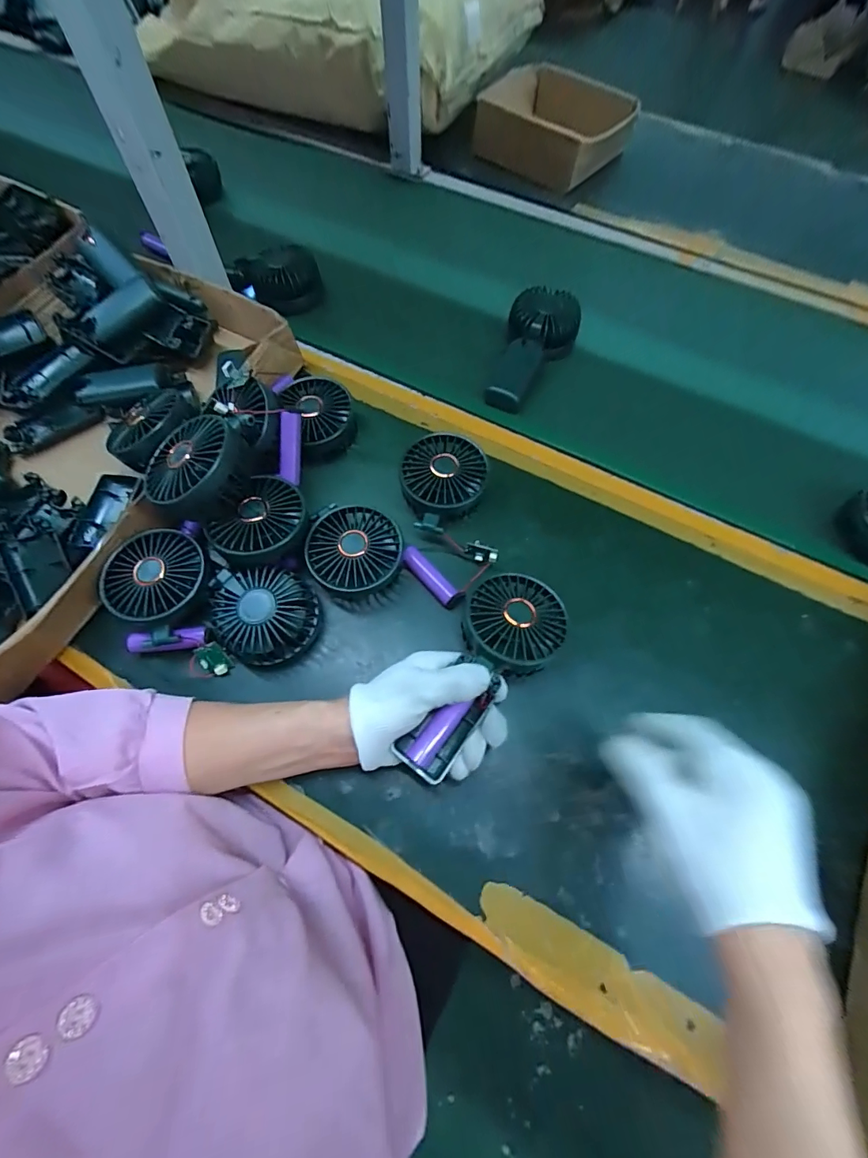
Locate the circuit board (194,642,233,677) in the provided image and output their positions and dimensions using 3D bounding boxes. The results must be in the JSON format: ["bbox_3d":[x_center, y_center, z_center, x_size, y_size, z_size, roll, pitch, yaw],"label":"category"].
[{"bbox_3d":[-0.194,0.071,0.394,0.025,0.032,0.004,-21,24,-5],"label":"circuit board"}]

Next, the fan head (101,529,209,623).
[{"bbox_3d":[-0.244,-0.001,0.398,0.083,0.033,0.084,0,65,-1],"label":"fan head"}]

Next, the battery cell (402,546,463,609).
[{"bbox_3d":[-0.003,-0.001,0.428,0.021,0.018,0.071,-40,72,-18],"label":"battery cell"}]

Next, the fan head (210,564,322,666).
[{"bbox_3d":[-0.149,0.031,0.390,0.091,0.042,0.081,-2,65,-2],"label":"fan head"}]

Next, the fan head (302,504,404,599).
[{"bbox_3d":[-0.072,-0.025,0.417,0.083,0.039,0.084,0,65,-1],"label":"fan head"}]

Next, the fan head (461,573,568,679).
[{"bbox_3d":[0.068,0.038,0.385,0.081,0.042,0.087,0,65,-1],"label":"fan head"}]

